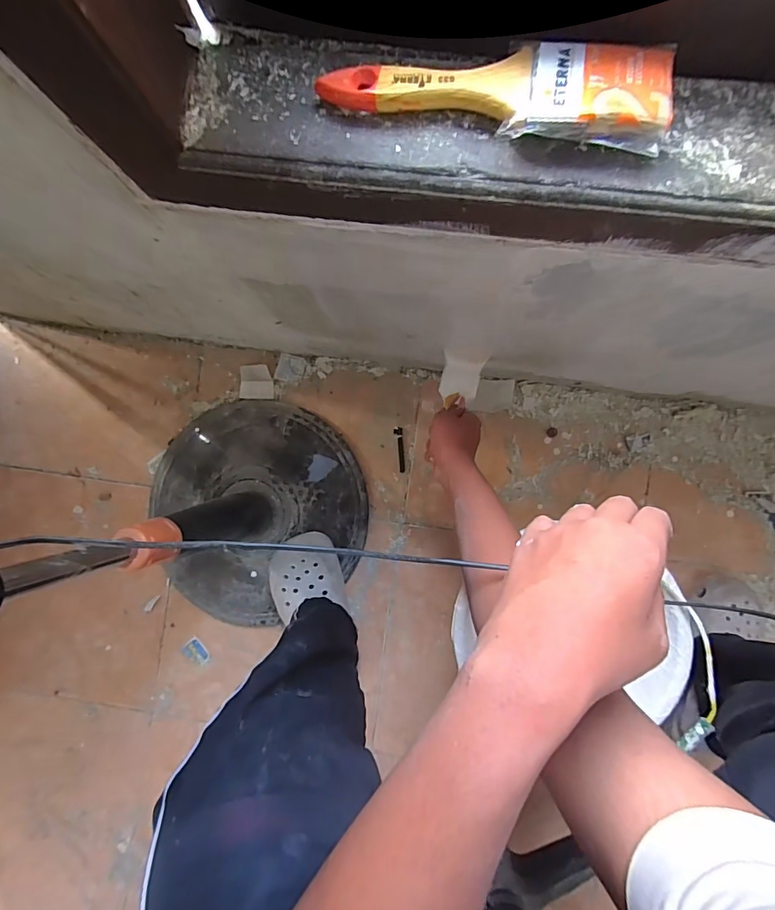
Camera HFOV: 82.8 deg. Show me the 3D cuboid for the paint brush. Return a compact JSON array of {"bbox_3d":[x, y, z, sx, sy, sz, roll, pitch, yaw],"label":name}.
[{"bbox_3d":[0.059,-0.207,0.245,0.189,0.015,0.052,8,90,3],"label":"paint brush"}]

